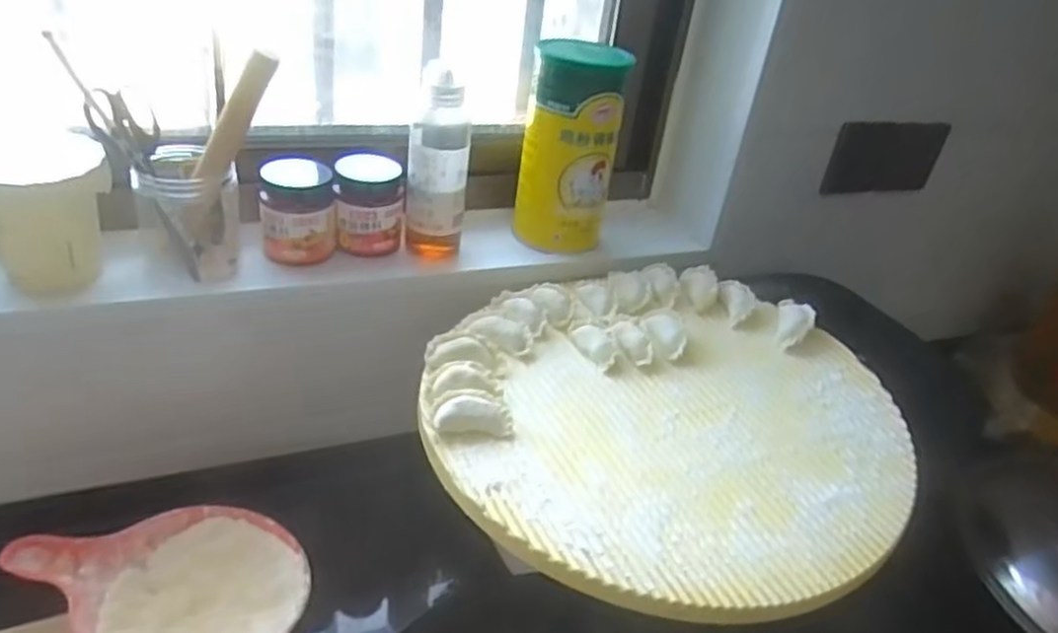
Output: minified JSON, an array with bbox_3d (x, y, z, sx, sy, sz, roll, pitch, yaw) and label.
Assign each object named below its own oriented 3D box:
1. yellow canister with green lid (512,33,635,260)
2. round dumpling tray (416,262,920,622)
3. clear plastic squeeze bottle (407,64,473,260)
[{"bbox_3d":[0.044,-0.182,0.805,0.100,0.210,0.104,8,32,-2],"label":"yellow canister with green lid"},{"bbox_3d":[0.115,0.068,0.620,0.374,0.026,0.381,5,35,-4],"label":"round dumpling tray"},{"bbox_3d":[-0.089,-0.142,0.729,0.062,0.178,0.044,8,31,-7],"label":"clear plastic squeeze bottle"}]

